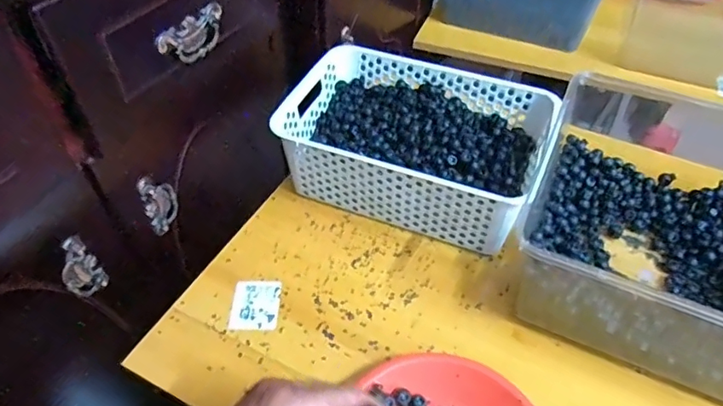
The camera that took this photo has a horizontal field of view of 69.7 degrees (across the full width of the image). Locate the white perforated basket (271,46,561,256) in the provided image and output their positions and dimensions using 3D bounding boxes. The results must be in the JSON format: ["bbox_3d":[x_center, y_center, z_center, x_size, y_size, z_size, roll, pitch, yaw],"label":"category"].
[{"bbox_3d":[0.061,-0.073,0.663,0.288,0.112,0.207,16,49,13],"label":"white perforated basket"}]

